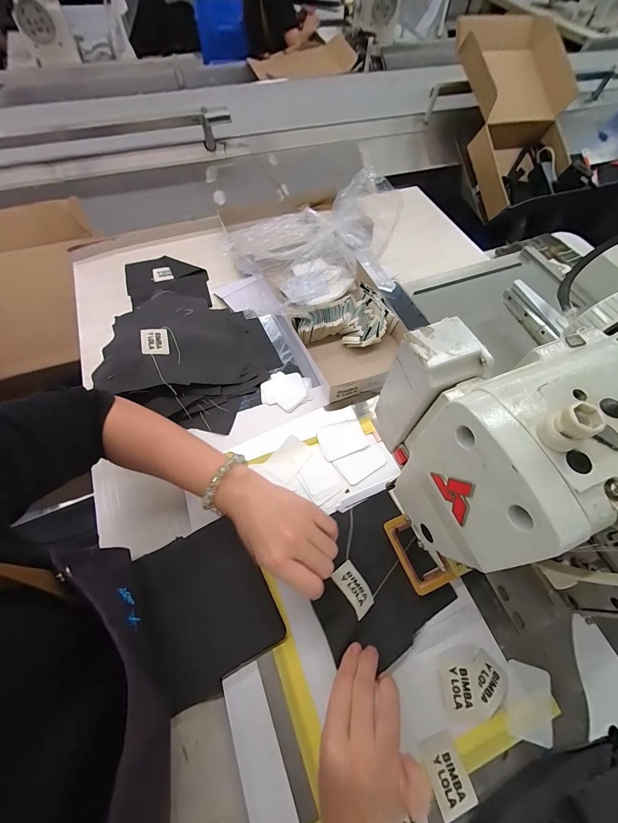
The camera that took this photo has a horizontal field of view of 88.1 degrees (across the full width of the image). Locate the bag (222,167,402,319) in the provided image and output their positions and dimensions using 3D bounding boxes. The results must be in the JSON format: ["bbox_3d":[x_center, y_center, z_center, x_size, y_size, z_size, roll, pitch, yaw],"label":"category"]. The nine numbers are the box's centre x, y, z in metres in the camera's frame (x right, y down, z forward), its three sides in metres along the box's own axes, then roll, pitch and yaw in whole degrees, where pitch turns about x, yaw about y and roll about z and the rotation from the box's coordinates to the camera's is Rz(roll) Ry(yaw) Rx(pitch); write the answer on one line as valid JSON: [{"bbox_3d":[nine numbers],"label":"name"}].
[{"bbox_3d":[0.009,-0.269,0.556,0.270,0.143,0.175,-25,66,-15],"label":"bag"}]

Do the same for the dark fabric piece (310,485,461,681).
[{"bbox_3d":[0.069,0.179,0.348,0.144,0.040,0.140,1,60,-2],"label":"dark fabric piece"}]

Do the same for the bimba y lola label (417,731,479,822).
[{"bbox_3d":[0.126,0.332,0.291,0.034,0.006,0.053,-16,64,-11],"label":"bimba y lola label"}]

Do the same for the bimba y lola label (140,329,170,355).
[{"bbox_3d":[-0.220,-0.099,0.456,0.035,0.005,0.046,-5,65,-29],"label":"bimba y lola label"}]

